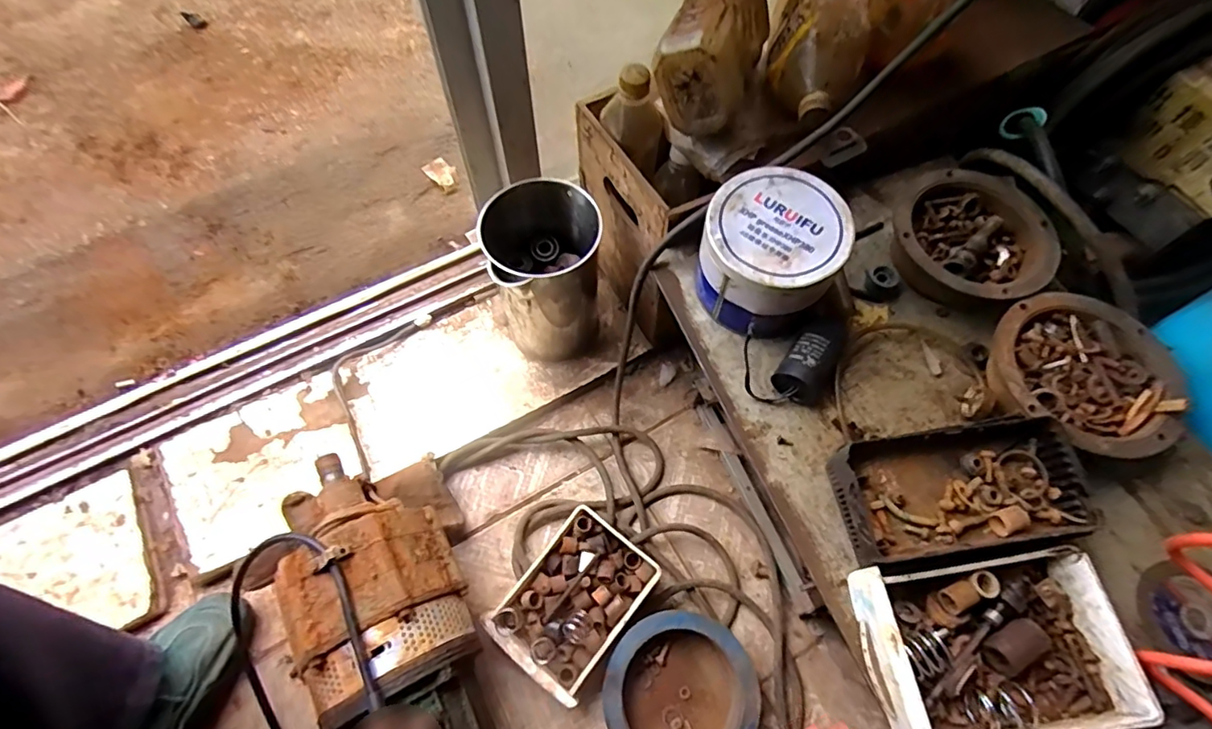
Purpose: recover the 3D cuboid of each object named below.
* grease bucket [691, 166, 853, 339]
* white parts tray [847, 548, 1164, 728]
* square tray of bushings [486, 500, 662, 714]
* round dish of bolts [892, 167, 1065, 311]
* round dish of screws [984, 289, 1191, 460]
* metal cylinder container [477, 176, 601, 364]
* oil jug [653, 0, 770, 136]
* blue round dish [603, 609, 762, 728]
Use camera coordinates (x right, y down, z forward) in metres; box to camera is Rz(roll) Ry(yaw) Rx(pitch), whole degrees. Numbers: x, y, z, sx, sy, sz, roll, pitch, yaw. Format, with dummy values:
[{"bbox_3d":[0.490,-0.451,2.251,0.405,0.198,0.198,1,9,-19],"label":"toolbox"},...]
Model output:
[{"bbox_3d":[0.148,-0.099,0.509,0.117,0.099,0.118,1,65,-1],"label":"grease bucket"},{"bbox_3d":[0.281,0.206,0.400,0.176,0.037,0.119,-7,65,-5],"label":"white parts tray"},{"bbox_3d":[-0.034,0.256,0.600,0.114,0.059,0.163,36,69,14],"label":"square tray of bushings"},{"bbox_3d":[0.356,-0.117,0.543,0.138,0.052,0.134,1,65,-1],"label":"round dish of bolts"},{"bbox_3d":[0.410,0.013,0.484,0.146,0.052,0.145,1,65,-1],"label":"round dish of screws"},{"bbox_3d":[-0.074,-0.102,0.676,0.125,0.207,0.126,-4,65,-3],"label":"metal cylinder container"},{"bbox_3d":[0.109,-0.301,0.539,0.073,0.115,0.155,8,56,33],"label":"oil jug"},{"bbox_3d":[0.076,0.343,0.570,0.149,0.057,0.153,1,65,-1],"label":"blue round dish"}]

